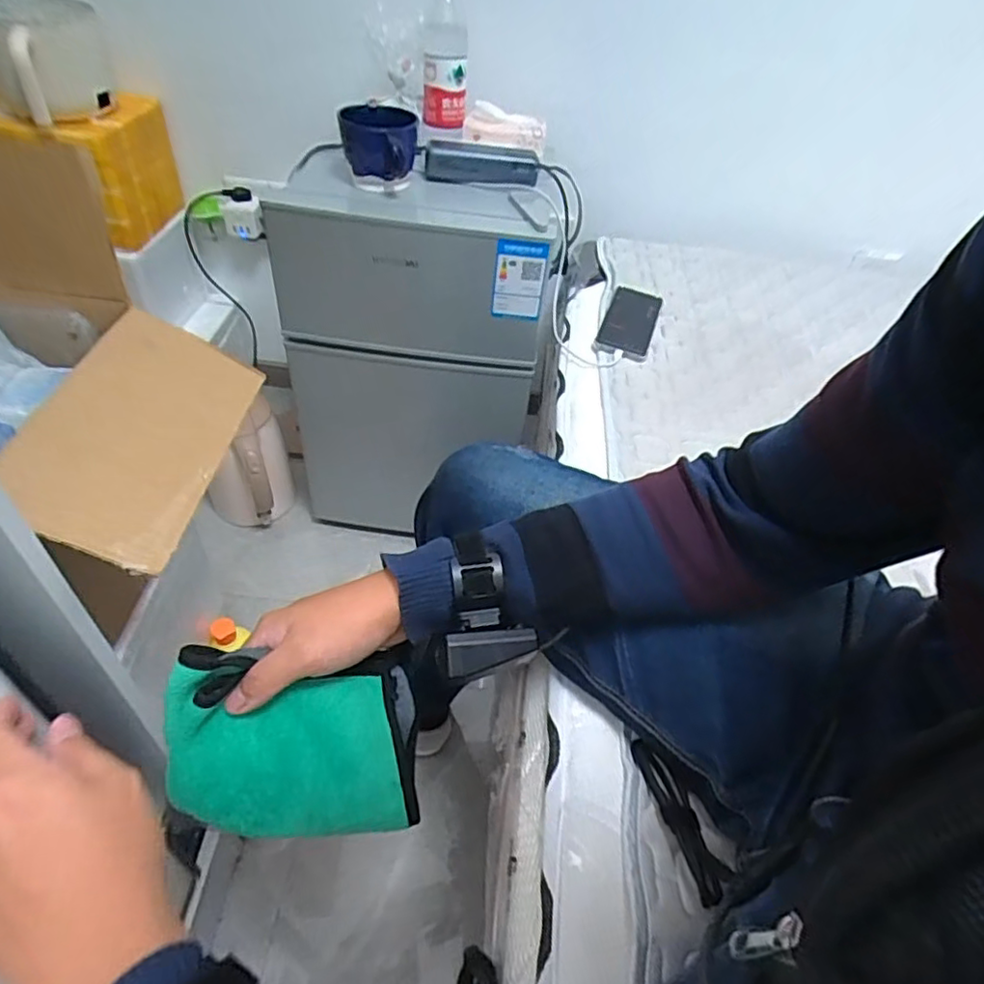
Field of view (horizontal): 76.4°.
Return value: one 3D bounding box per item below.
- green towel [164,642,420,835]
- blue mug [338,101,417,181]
[{"bbox_3d":[-0.135,0.172,0.437,0.164,0.123,0.046,7,0,-16],"label":"green towel"},{"bbox_3d":[-0.151,-0.461,0.827,0.099,0.068,0.100,-2,46,-7],"label":"blue mug"}]

